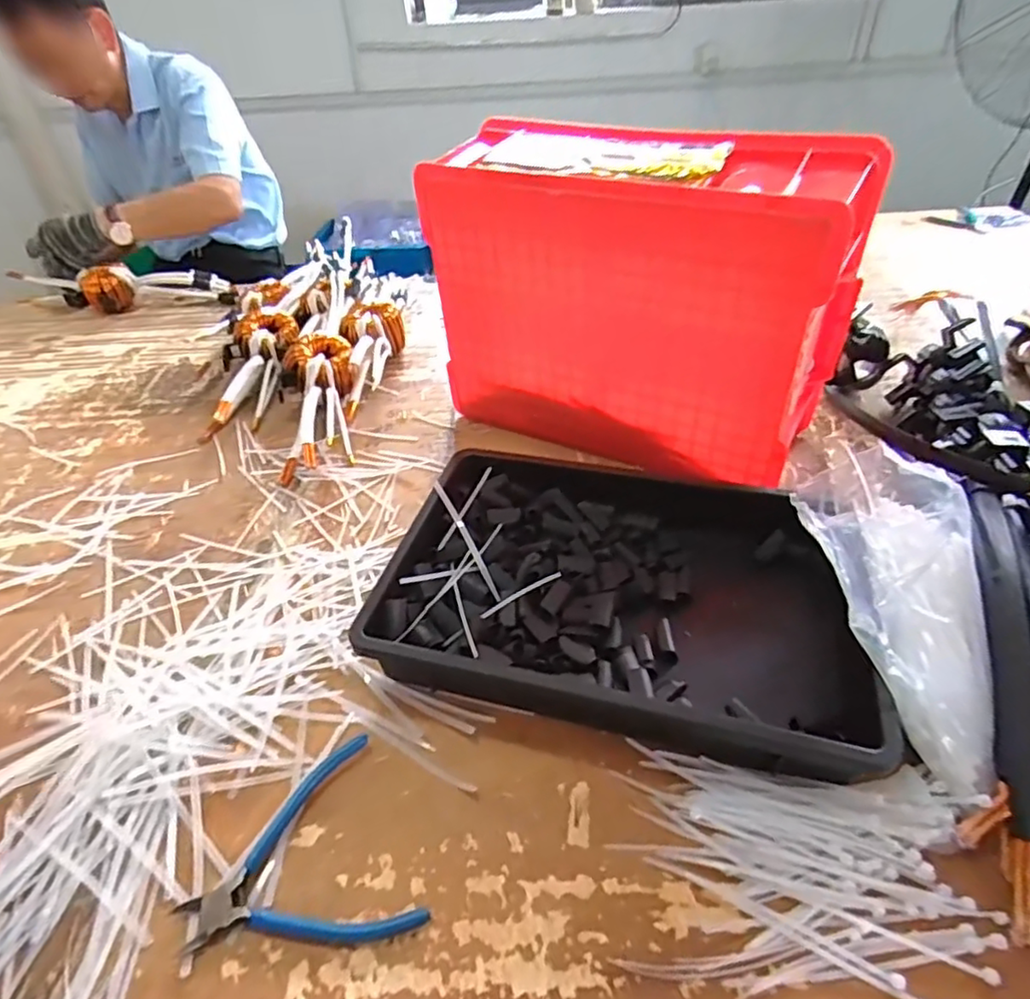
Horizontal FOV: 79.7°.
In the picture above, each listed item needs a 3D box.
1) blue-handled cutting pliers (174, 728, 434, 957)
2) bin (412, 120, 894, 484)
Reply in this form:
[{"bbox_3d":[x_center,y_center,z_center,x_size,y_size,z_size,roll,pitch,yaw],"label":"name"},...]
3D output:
[{"bbox_3d":[-0.140,0.234,0.391,0.131,0.008,0.129,-21,45,-19],"label":"blue-handled cutting pliers"},{"bbox_3d":[0.115,-0.199,0.635,0.393,0.279,0.150,21,47,24],"label":"bin"}]

